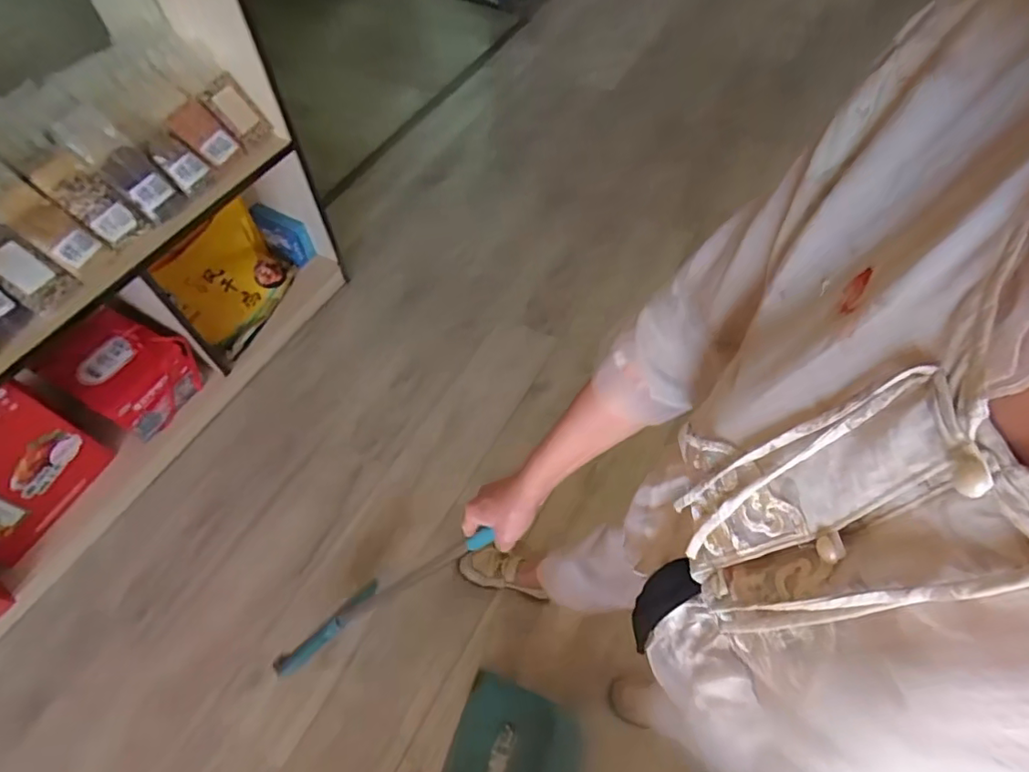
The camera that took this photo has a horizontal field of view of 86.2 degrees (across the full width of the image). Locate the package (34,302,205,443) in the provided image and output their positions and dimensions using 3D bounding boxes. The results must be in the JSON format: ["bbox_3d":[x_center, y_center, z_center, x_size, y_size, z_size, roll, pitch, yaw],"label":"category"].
[{"bbox_3d":[-1.016,-0.042,1.441,0.280,0.210,0.255,26,62,17],"label":"package"}]

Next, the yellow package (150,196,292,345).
[{"bbox_3d":[-0.847,-0.336,1.609,0.161,0.222,0.341,29,63,18],"label":"yellow package"}]

